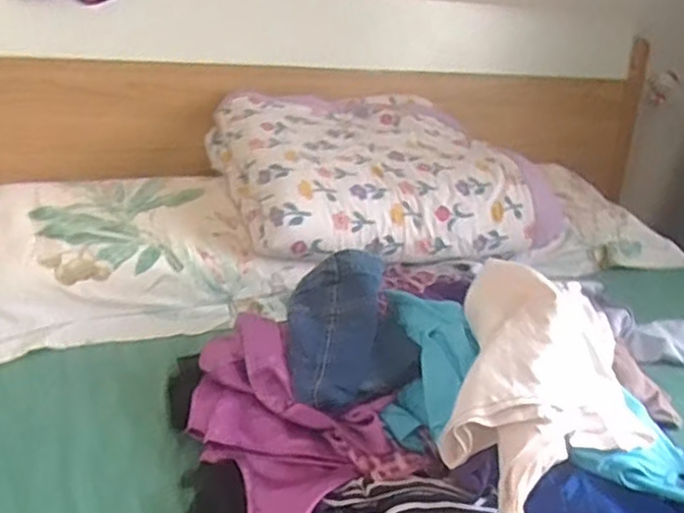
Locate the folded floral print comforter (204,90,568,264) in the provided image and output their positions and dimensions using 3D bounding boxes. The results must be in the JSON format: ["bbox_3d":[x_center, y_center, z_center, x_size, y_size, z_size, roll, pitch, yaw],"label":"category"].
[{"bbox_3d":[0.072,-0.163,1.307,0.549,0.176,0.418,-4,24,-23],"label":"folded floral print comforter"}]

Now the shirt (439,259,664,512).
[{"bbox_3d":[0.190,0.117,0.736,0.228,0.122,0.253,24,28,37],"label":"shirt"}]

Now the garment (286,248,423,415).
[{"bbox_3d":[0.012,0.081,0.851,0.152,0.088,0.245,4,22,-5],"label":"garment"}]

